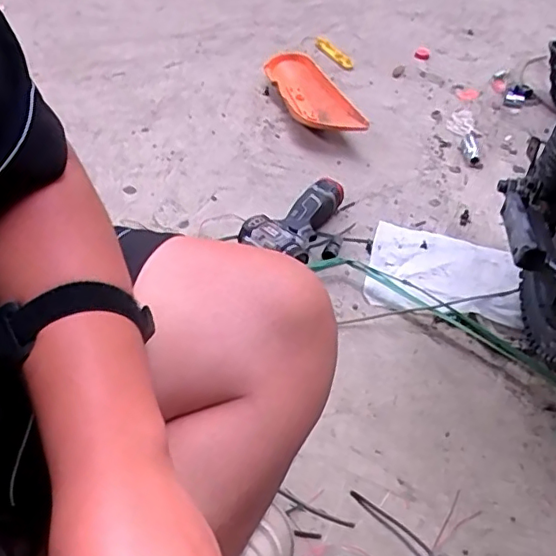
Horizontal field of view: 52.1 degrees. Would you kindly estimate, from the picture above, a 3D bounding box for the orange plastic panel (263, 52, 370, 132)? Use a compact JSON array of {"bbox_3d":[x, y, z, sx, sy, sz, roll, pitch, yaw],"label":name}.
[{"bbox_3d":[0.061,-0.321,1.013,0.088,0.045,0.292,-16,50,-15],"label":"orange plastic panel"}]

